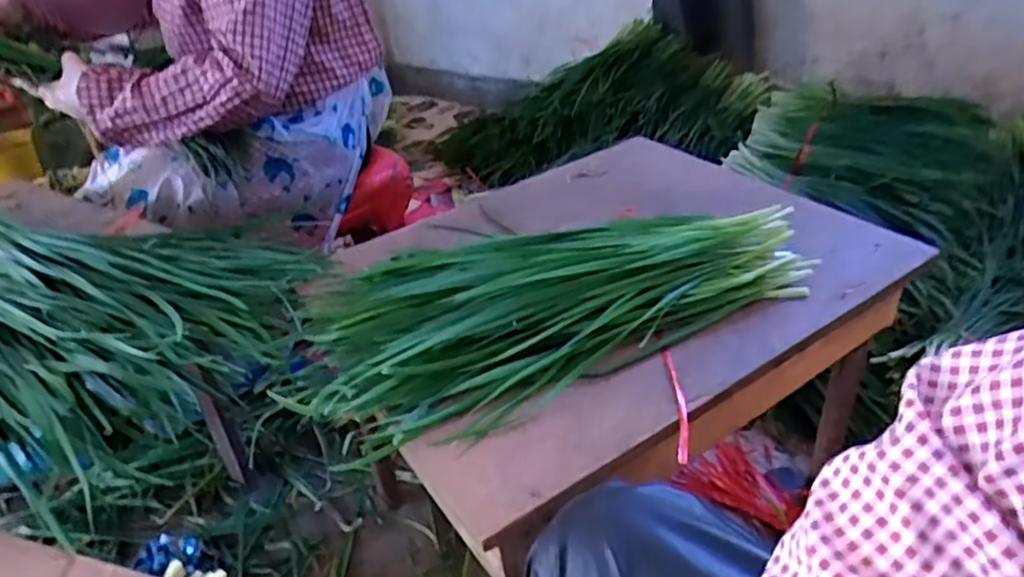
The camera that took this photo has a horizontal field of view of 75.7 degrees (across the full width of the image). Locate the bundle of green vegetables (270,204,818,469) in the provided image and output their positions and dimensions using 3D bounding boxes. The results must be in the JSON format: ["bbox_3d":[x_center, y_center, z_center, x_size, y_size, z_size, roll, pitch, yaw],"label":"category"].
[{"bbox_3d":[0.034,-0.005,0.684,0.517,0.065,0.291,-13,34,-10],"label":"bundle of green vegetables"}]

